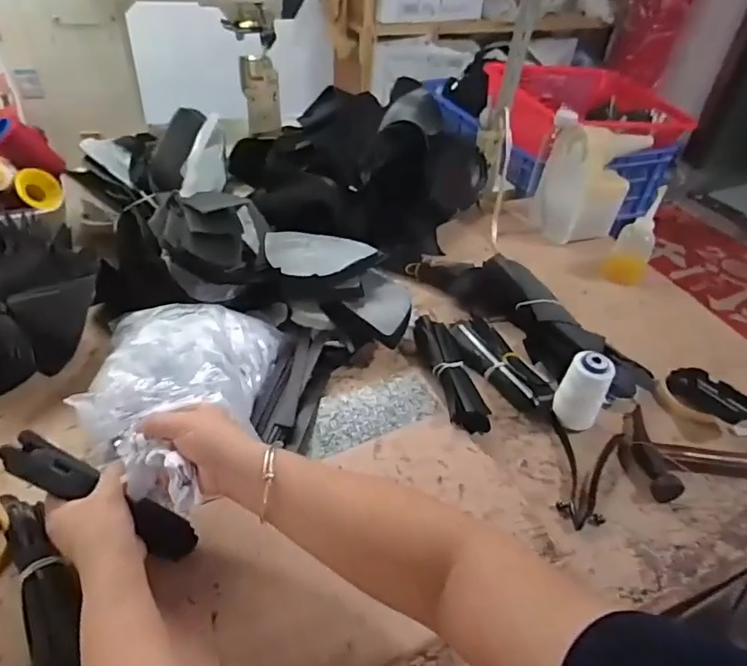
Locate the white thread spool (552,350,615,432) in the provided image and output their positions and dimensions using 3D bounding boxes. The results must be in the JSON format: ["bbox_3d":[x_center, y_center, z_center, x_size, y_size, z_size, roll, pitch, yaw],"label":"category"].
[{"bbox_3d":[0.257,0.072,0.663,0.054,0.097,0.048,27,45,23],"label":"white thread spool"}]

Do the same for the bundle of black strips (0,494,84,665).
[{"bbox_3d":[-0.290,0.230,0.479,0.042,0.025,0.216,-20,47,-26],"label":"bundle of black strips"}]

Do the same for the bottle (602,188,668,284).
[{"bbox_3d":[0.446,-0.156,0.913,0.068,0.156,0.055,23,44,19],"label":"bottle"}]

